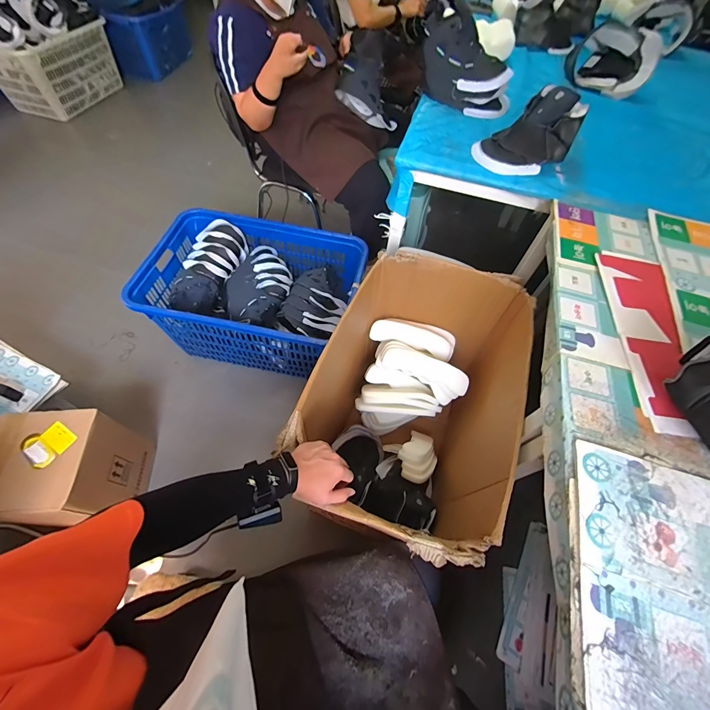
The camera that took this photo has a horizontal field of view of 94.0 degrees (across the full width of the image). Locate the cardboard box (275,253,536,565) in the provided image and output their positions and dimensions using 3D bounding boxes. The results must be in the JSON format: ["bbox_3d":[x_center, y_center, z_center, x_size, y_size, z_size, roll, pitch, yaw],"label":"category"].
[{"bbox_3d":[0.141,0.168,0.990,0.438,0.581,0.699,20,60,8],"label":"cardboard box"}]

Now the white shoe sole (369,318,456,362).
[{"bbox_3d":[0.193,-0.063,1.090,0.278,0.046,0.091,15,59,5],"label":"white shoe sole"}]

